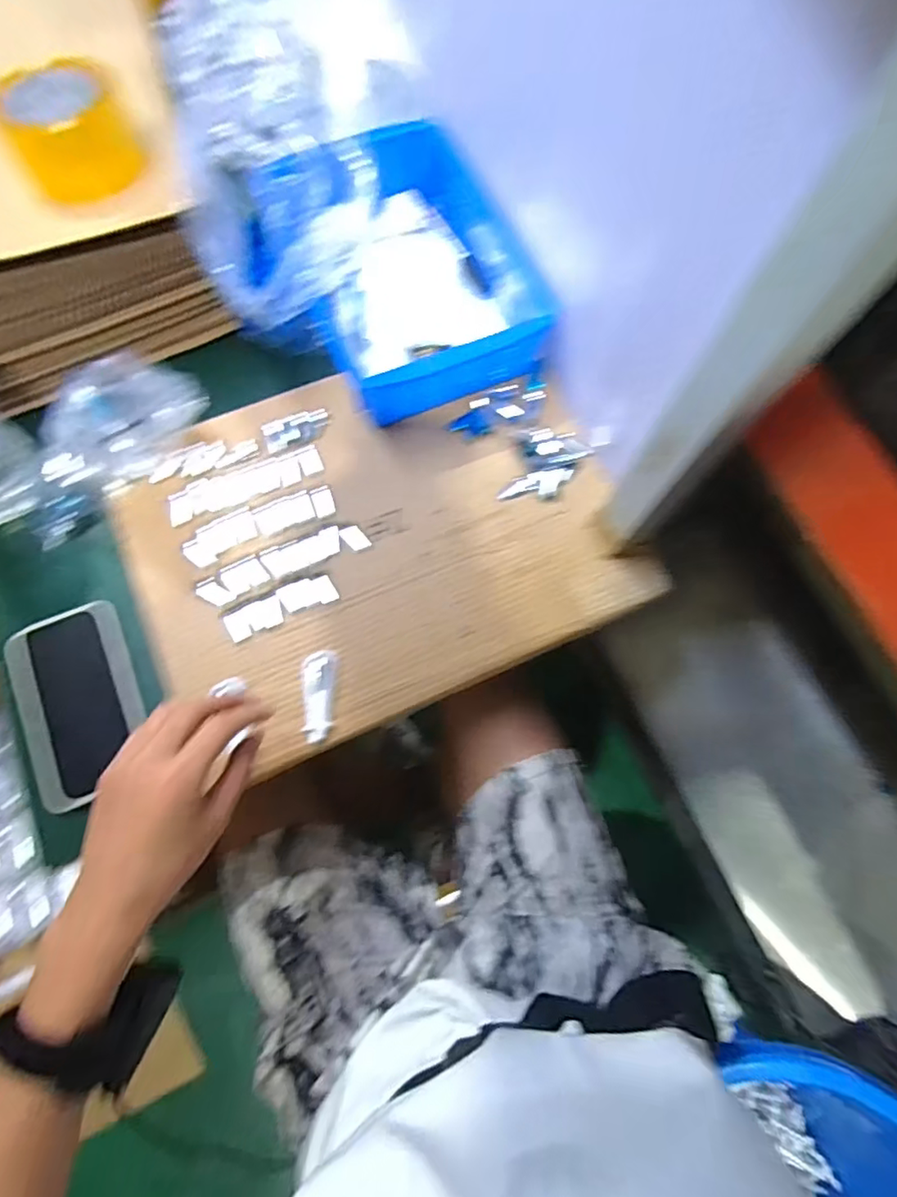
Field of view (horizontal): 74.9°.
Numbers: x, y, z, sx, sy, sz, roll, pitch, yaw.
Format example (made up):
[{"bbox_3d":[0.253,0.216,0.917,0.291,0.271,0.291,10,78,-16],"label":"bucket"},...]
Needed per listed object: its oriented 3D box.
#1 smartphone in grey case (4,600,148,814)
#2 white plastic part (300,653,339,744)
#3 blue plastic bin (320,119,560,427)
[{"bbox_3d":[-0.325,0.091,0.516,0.097,0.014,0.165,-21,75,-8],"label":"smartphone in grey case"},{"bbox_3d":[-0.118,0.088,0.529,0.030,0.007,0.081,1,73,-2],"label":"white plastic part"},{"bbox_3d":[-0.033,-0.347,0.617,0.234,0.097,0.294,-22,75,-8],"label":"blue plastic bin"}]

